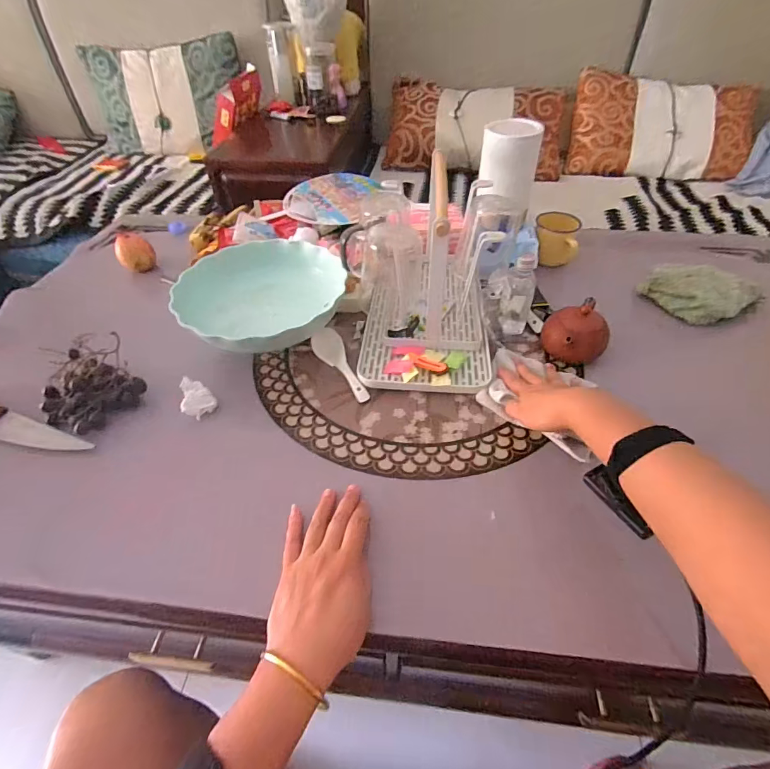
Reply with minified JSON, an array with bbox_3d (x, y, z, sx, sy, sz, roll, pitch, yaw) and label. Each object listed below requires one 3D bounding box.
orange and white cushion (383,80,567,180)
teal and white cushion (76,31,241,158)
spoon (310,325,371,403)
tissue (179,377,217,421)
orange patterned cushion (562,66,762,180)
[{"bbox_3d":[0.277,-0.798,1.275,0.537,0.124,0.322,11,79,1],"label":"orange and white cushion"},{"bbox_3d":[-0.770,-0.987,1.417,0.550,0.317,0.123,4,47,5],"label":"teal and white cushion"},{"bbox_3d":[-0.064,-0.027,0.554,0.040,0.025,0.133,-19,49,-16],"label":"spoon"},{"bbox_3d":[-0.238,0.015,0.511,0.039,0.033,0.042,-27,52,-22],"label":"tissue"},{"bbox_3d":[0.822,-0.763,1.231,0.503,0.120,0.288,8,92,6],"label":"orange patterned cushion"}]

